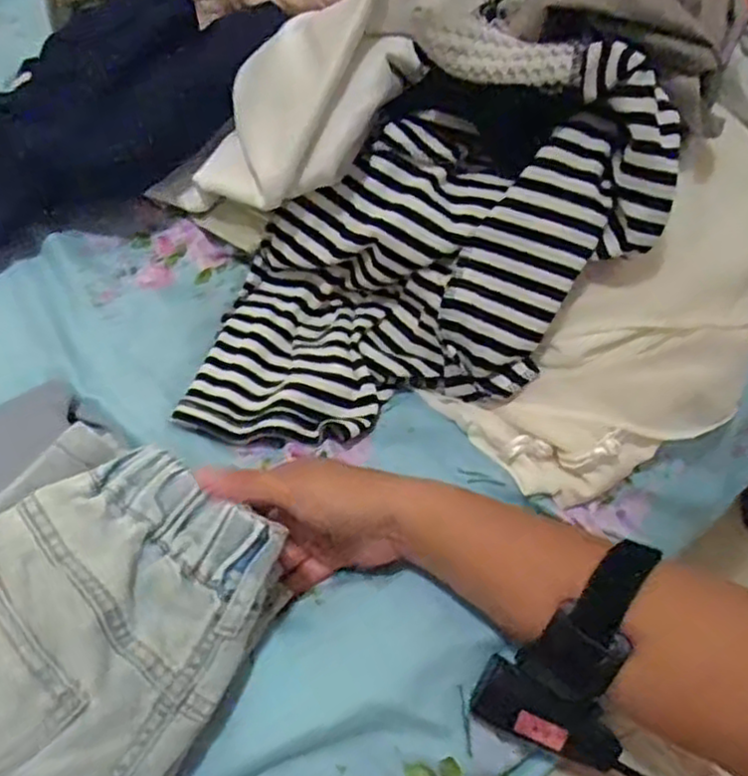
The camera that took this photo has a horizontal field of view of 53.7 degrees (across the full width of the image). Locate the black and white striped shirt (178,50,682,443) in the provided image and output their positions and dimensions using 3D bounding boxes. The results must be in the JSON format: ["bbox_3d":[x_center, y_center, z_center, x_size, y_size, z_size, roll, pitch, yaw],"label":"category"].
[{"bbox_3d":[0.015,-0.086,0.455,0.283,0.168,0.175,-21,62,-15],"label":"black and white striped shirt"}]

